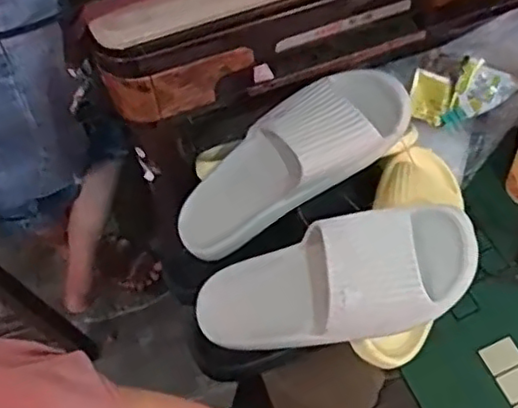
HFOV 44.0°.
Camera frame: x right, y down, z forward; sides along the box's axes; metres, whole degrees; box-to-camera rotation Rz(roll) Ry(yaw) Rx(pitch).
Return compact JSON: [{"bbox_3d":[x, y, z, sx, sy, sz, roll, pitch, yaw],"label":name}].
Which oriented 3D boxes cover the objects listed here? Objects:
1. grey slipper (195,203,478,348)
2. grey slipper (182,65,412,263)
[{"bbox_3d":[0.064,0.077,0.594,0.268,0.074,0.106,-19,73,20],"label":"grey slipper"},{"bbox_3d":[0.023,-0.047,0.659,0.270,0.061,0.099,-36,62,14],"label":"grey slipper"}]

